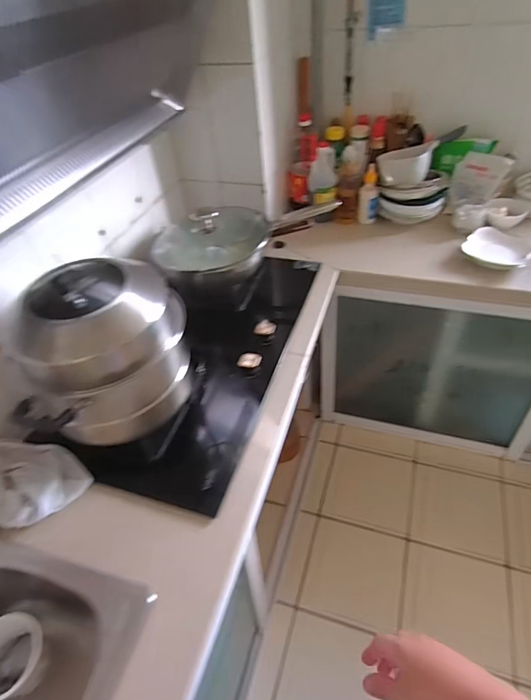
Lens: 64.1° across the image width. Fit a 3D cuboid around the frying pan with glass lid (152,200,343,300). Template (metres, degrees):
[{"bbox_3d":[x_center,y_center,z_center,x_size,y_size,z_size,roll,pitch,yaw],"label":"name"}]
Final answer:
[{"bbox_3d":[-0.058,-0.320,1.162,0.491,0.156,0.252,-31,50,-24],"label":"frying pan with glass lid"}]

